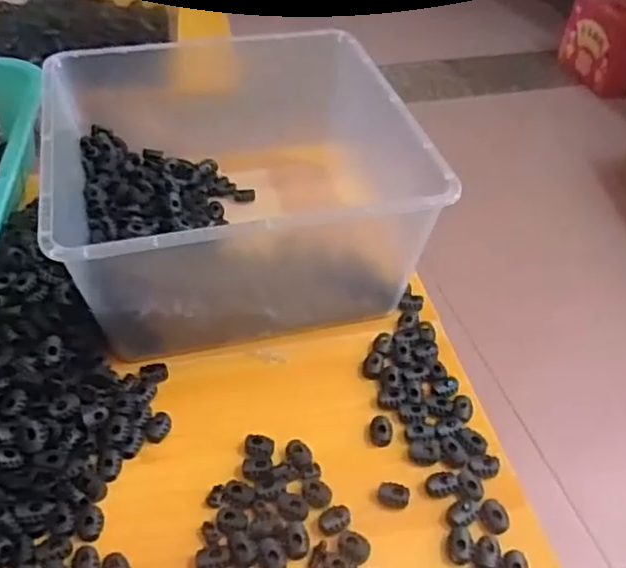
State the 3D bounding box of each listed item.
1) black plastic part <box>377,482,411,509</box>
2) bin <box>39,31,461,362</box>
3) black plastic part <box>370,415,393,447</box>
[{"bbox_3d":[0.056,0.146,0.469,0.021,0.011,0.015,9,45,5],"label":"black plastic part"},{"bbox_3d":[-0.073,-0.087,0.609,0.292,0.151,0.286,-9,46,-13],"label":"bin"},{"bbox_3d":[0.051,0.110,0.507,0.017,0.007,0.024,9,45,5],"label":"black plastic part"}]

